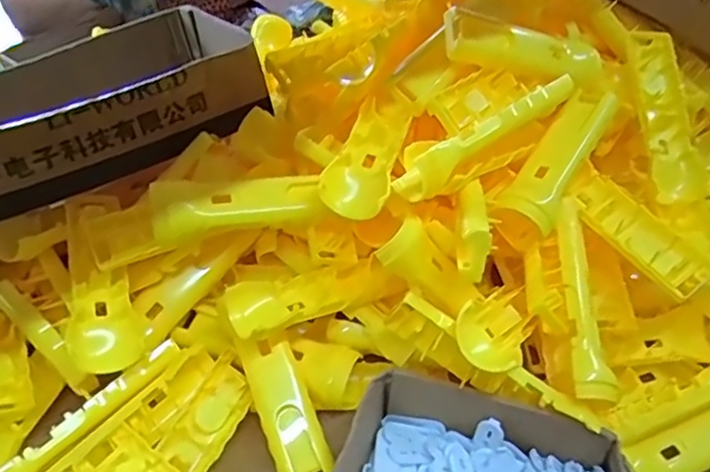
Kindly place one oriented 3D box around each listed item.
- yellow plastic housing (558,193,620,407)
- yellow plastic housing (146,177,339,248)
[{"bbox_3d":[0.174,0.045,0.467,0.031,0.022,0.158,1,65,-2],"label":"yellow plastic housing"},{"bbox_3d":[-0.087,-0.023,0.475,0.130,0.040,0.033,-9,44,-13],"label":"yellow plastic housing"}]

